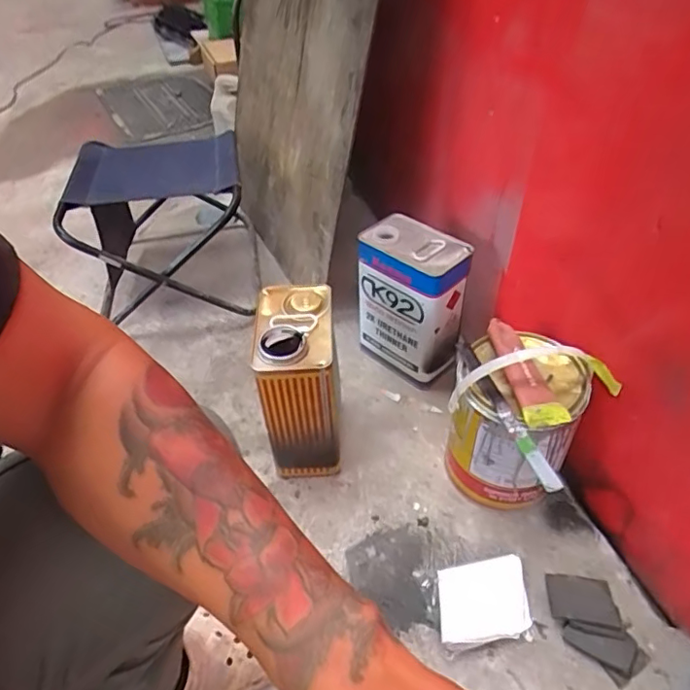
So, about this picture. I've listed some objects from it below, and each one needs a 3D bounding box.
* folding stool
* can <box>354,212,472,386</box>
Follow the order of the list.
[{"bbox_3d":[-0.353,-0.228,1.104,0.316,0.245,0.345,-8,44,-8],"label":"folding stool"},{"bbox_3d":[0.115,-0.063,0.967,0.172,0.271,0.109,28,51,27],"label":"can"}]

